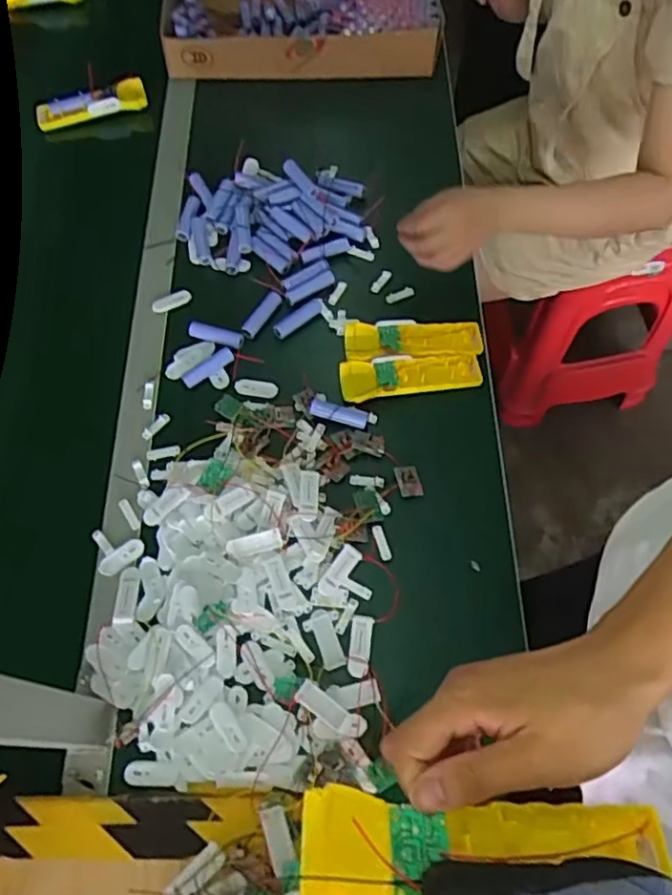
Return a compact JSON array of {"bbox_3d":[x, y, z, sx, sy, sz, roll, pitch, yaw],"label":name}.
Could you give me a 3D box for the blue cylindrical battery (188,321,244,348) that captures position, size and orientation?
[{"bbox_3d":[-0.144,-0.136,0.796,0.066,0.017,0.017,15,66,9],"label":"blue cylindrical battery"}]

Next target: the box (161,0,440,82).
[{"bbox_3d":[-0.052,-0.636,0.970,0.392,0.112,0.185,1,64,3],"label":"box"}]

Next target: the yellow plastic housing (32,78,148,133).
[{"bbox_3d":[-0.346,-0.484,0.938,0.153,0.033,0.039,-17,65,-6],"label":"yellow plastic housing"}]

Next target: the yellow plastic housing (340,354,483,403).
[{"bbox_3d":[0.087,-0.083,0.766,0.160,0.021,0.048,-6,64,-1],"label":"yellow plastic housing"}]

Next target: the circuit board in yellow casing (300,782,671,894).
[{"bbox_3d":[0.065,0.177,0.299,0.161,0.028,0.042,4,64,-10],"label":"circuit board in yellow casing"}]

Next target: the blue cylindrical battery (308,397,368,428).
[{"bbox_3d":[0.002,-0.039,0.747,0.067,0.015,0.022,14,66,9],"label":"blue cylindrical battery"}]

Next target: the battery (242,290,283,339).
[{"bbox_3d":[-0.093,-0.163,0.813,0.019,0.019,0.071,31,69,16],"label":"battery"}]

